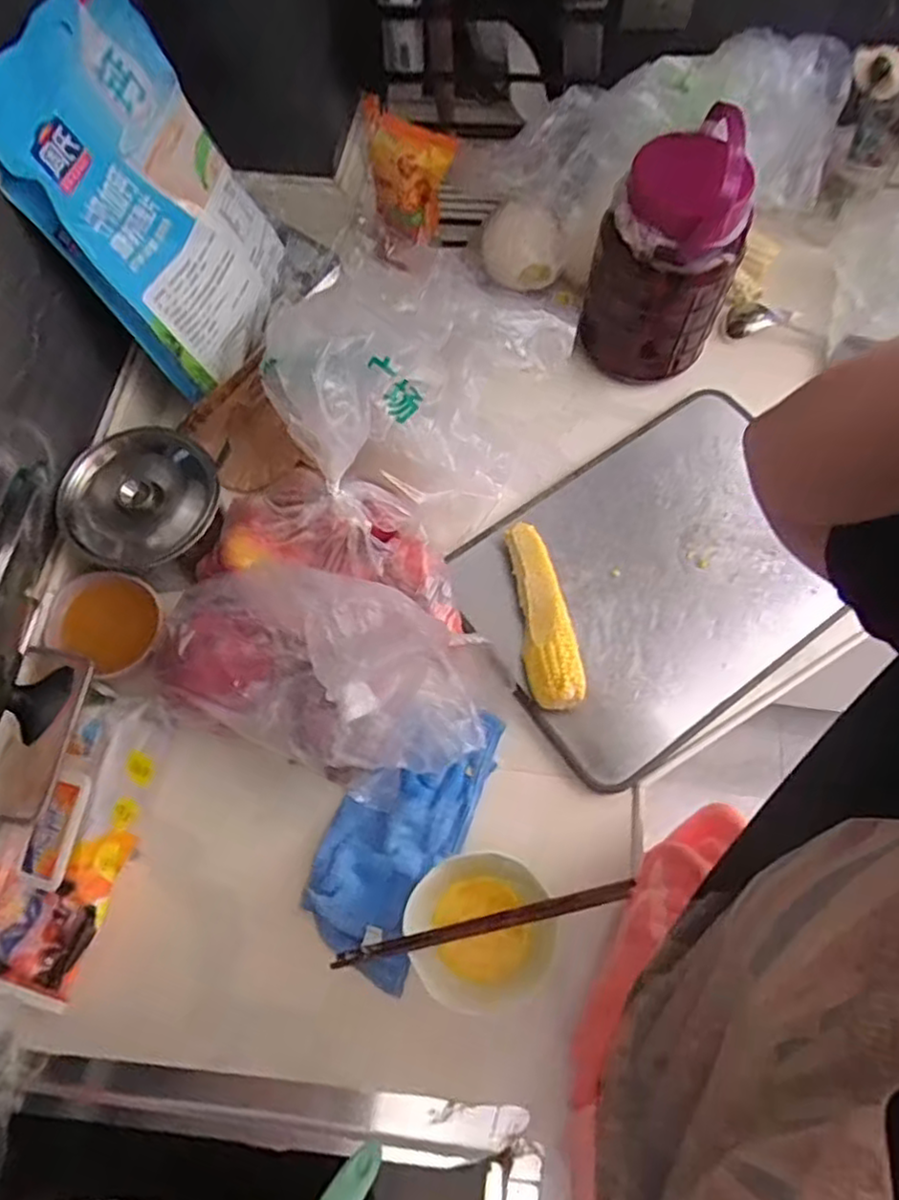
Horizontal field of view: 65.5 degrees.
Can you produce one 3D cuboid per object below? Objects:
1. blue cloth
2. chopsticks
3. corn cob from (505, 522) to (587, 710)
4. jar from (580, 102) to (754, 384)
[{"bbox_3d":[-0.045,0.206,0.645,0.115,0.035,0.246,22,70,10],"label":"blue cloth"},{"bbox_3d":[0.030,0.263,0.567,0.244,0.015,0.013,-12,68,-4],"label":"chopsticks"},{"bbox_3d":[0.094,0.012,0.687,0.052,0.044,0.188,-5,68,-1],"label":"corn cob"},{"bbox_3d":[0.216,-0.343,0.723,0.127,0.240,0.107,-9,68,-3],"label":"jar"}]

